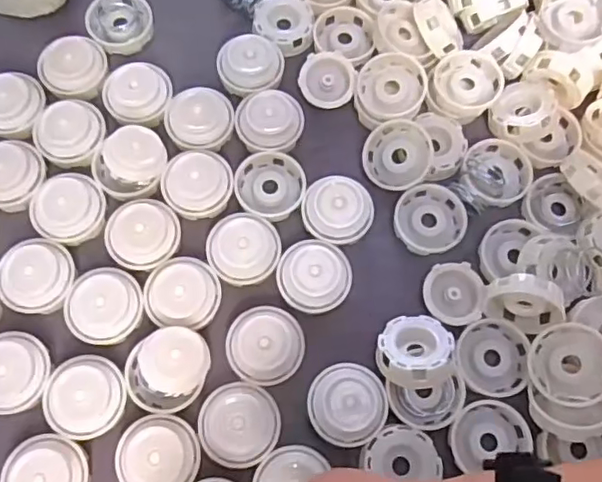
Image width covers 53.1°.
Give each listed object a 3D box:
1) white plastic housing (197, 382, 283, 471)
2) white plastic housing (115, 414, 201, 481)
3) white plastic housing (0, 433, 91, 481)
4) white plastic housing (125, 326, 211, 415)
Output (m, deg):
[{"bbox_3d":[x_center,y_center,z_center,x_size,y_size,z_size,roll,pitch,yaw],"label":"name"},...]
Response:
[{"bbox_3d":[-0.048,0.141,0.465,0.062,0.025,0.061,0,73,-1],"label":"white plastic housing"},{"bbox_3d":[-0.110,0.166,0.461,0.060,0.025,0.061,-8,73,-3],"label":"white plastic housing"},{"bbox_3d":[-0.197,0.182,0.461,0.062,0.029,0.063,0,73,-1],"label":"white plastic housing"},{"bbox_3d":[-0.103,0.104,0.488,0.069,0.044,0.059,-28,75,-9],"label":"white plastic housing"}]

